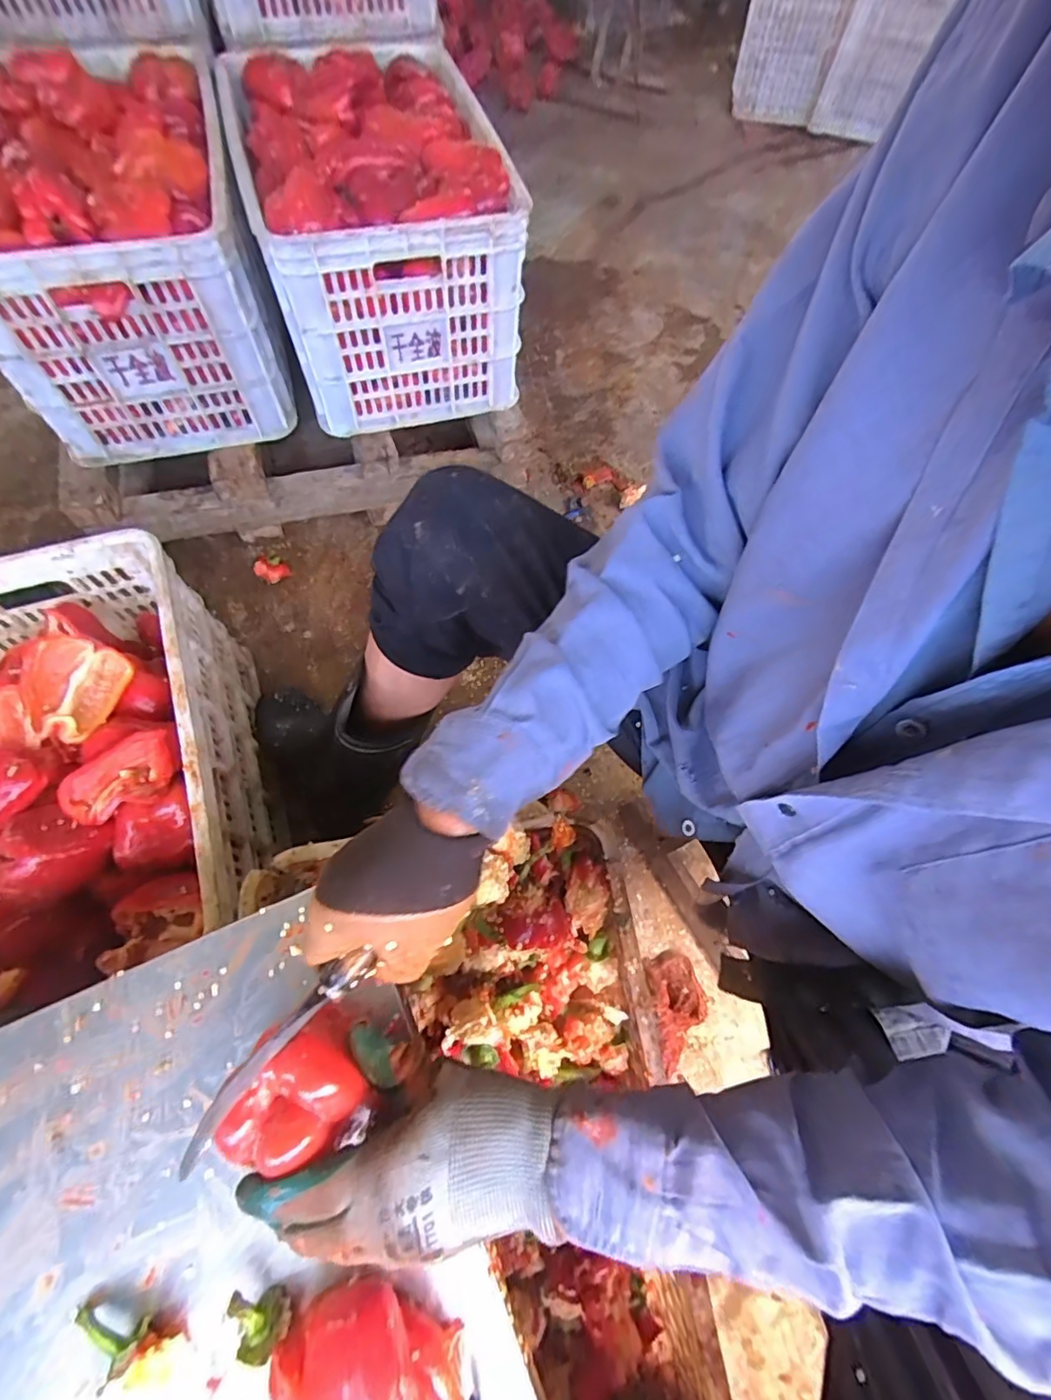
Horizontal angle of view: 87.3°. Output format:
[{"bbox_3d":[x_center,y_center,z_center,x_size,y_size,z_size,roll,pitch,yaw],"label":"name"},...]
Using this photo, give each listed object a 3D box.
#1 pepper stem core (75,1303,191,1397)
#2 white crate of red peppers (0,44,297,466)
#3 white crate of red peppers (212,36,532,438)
[{"bbox_3d":[-0.232,0.368,0.312,0.066,0.026,0.022,13,66,3],"label":"pepper stem core"},{"bbox_3d":[-0.615,-0.710,0.857,0.364,0.303,0.556,-14,68,-9],"label":"white crate of red peppers"},{"bbox_3d":[-0.248,-0.786,0.919,0.359,0.296,0.562,-17,68,-10],"label":"white crate of red peppers"}]

